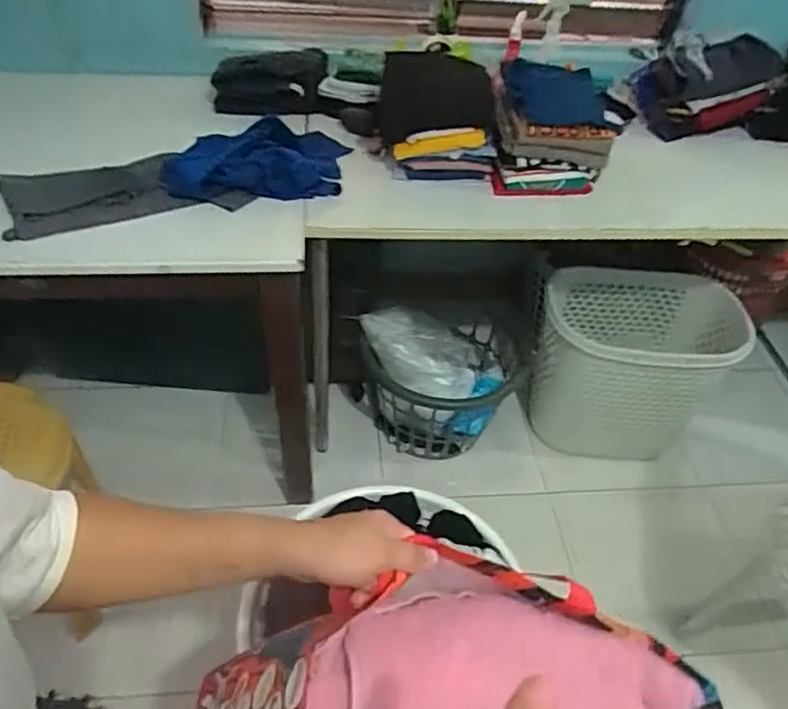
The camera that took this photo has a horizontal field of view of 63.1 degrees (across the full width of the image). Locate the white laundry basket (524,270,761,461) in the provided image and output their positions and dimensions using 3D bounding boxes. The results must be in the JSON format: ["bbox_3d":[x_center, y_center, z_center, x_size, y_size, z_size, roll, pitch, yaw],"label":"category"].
[{"bbox_3d":[0.593,0.027,1.612,0.460,0.371,0.304,11,43,8],"label":"white laundry basket"}]

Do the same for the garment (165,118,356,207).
[{"bbox_3d":[-0.251,-0.369,1.217,0.350,0.065,0.220,-13,45,-17],"label":"garment"}]

